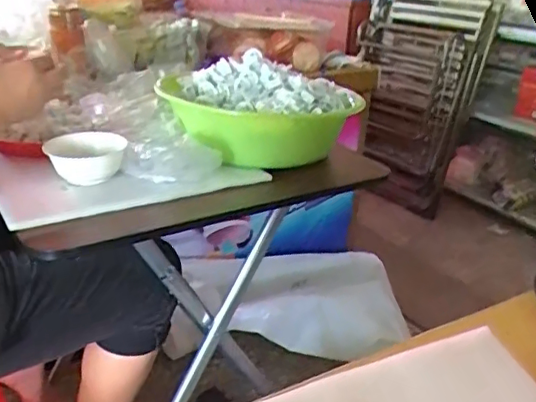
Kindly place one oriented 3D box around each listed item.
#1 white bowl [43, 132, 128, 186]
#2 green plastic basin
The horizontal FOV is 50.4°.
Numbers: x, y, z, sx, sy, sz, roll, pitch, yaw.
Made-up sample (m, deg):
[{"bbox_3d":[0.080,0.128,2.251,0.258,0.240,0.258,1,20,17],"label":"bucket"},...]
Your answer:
[{"bbox_3d":[-0.264,-0.068,0.838,0.110,0.050,0.114,-3,25,-12],"label":"white bowl"},{"bbox_3d":[-0.015,-0.149,0.949,0.282,0.132,0.282,2,24,-1],"label":"green plastic basin"}]

